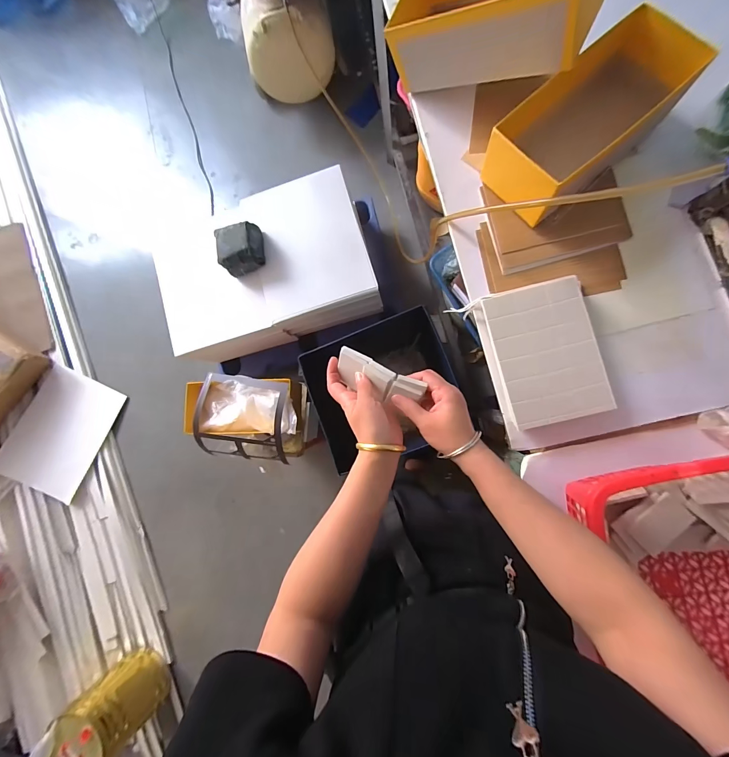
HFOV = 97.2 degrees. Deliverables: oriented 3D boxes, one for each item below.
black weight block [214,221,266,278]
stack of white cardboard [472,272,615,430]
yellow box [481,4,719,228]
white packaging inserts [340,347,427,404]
[{"bbox_3d":[-0.387,-0.406,1.014,0.137,0.089,0.127,-14,84,7],"label":"black weight block"},{"bbox_3d":[0.317,-0.044,0.576,0.169,0.052,0.238,-13,84,7],"label":"stack of white cardboard"},{"bbox_3d":[0.374,-0.431,0.549,0.308,0.129,0.148,-39,82,3],"label":"yellow box"},{"bbox_3d":[0.019,0.001,0.423,0.120,0.025,0.042,24,89,18],"label":"white packaging inserts"}]

